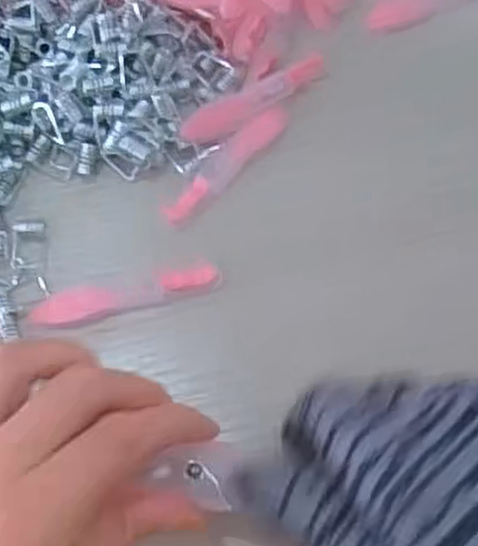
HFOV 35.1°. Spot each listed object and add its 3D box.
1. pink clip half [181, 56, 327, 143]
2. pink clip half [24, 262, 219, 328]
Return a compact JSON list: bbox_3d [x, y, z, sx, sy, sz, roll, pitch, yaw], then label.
[{"bbox_3d":[0.007,-0.079,0.339,0.073,0.005,0.013,-30,68,-11],"label":"pink clip half"},{"bbox_3d":[-0.047,0.008,0.312,0.077,0.009,0.016,-13,66,-5],"label":"pink clip half"}]

